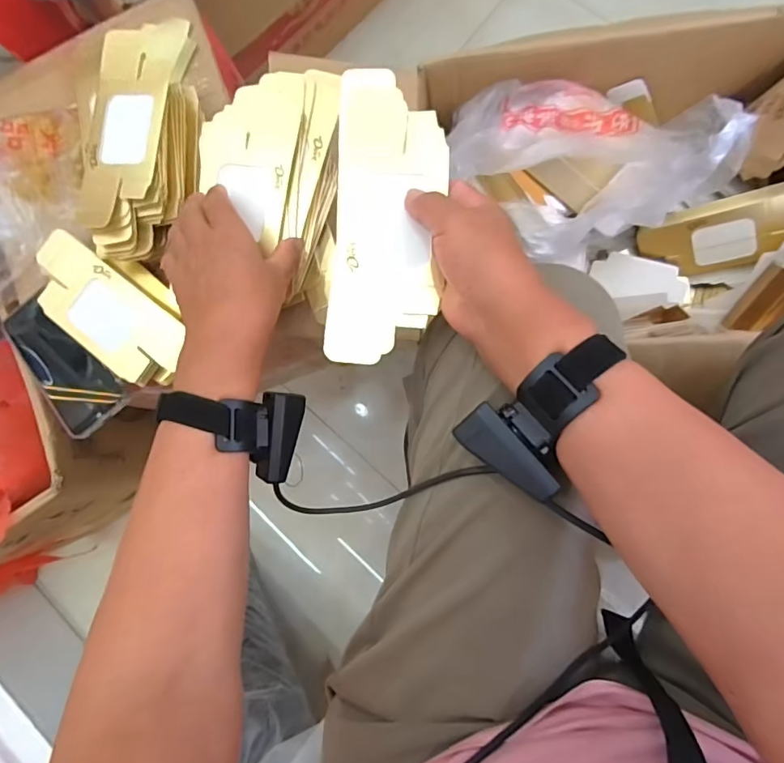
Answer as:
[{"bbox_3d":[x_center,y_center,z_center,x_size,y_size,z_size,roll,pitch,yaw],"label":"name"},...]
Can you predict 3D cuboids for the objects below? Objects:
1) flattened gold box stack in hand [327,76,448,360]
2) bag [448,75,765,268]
[{"bbox_3d":[-0.002,-0.125,0.378,0.082,0.009,0.219,2,88,8],"label":"flattened gold box stack in hand"},{"bbox_3d":[0.189,-0.252,0.513,0.262,0.170,0.193,10,86,9],"label":"bag"}]

